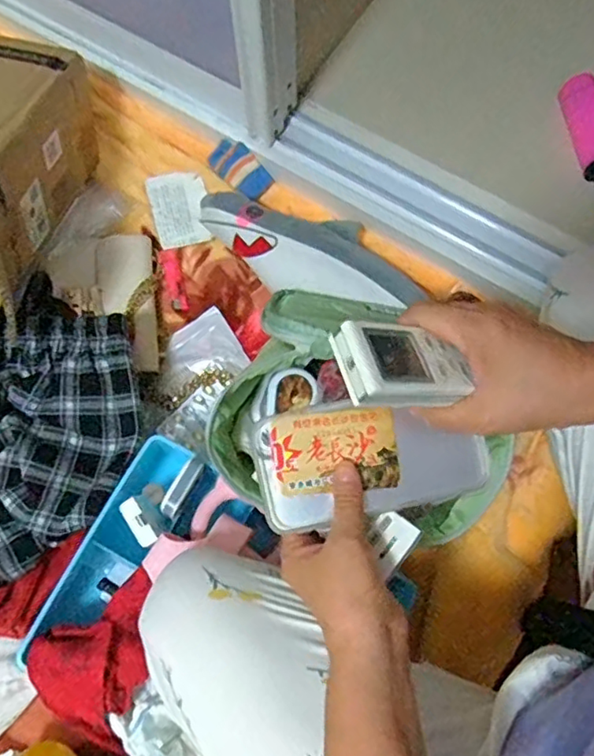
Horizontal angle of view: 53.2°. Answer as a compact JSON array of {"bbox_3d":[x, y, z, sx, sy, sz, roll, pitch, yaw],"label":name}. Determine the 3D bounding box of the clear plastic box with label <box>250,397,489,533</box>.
[{"bbox_3d":[0.049,0.052,0.400,0.151,0.022,0.075,-10,71,-3],"label":"clear plastic box with label"}]

